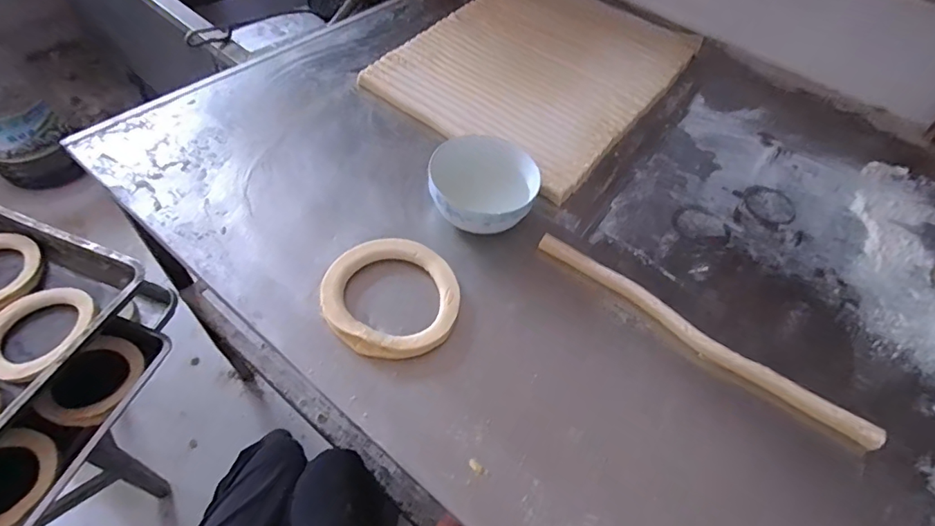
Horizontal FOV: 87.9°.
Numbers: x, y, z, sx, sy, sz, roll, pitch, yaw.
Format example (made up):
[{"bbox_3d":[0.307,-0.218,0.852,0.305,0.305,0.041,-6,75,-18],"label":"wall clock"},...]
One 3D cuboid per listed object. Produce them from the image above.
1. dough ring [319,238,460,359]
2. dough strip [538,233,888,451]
[{"bbox_3d":[-0.091,0.040,0.579,0.158,0.028,0.150,3,52,-4],"label":"dough ring"},{"bbox_3d":[0.272,0.086,0.591,0.430,0.022,0.034,33,56,19],"label":"dough strip"}]

